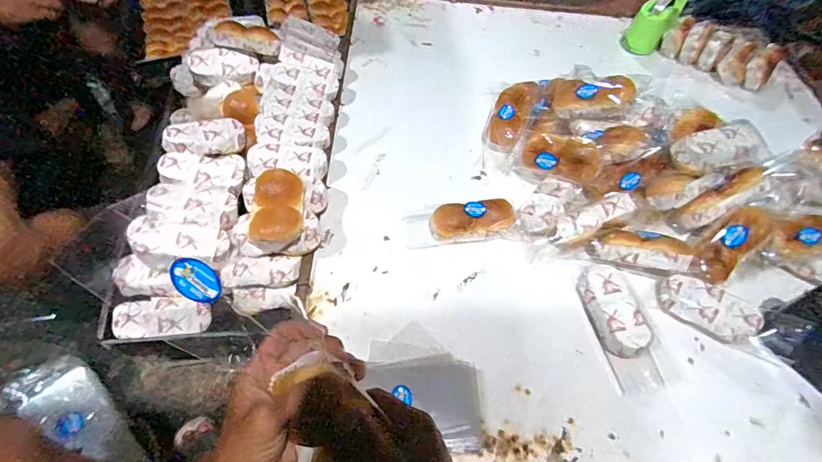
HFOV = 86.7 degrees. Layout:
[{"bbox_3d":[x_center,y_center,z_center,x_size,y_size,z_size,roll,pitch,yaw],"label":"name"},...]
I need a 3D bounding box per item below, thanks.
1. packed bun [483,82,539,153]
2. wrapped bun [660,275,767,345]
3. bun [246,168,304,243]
[{"bbox_3d":[0.207,-0.245,0.900,0.080,0.048,0.168,26,87,14],"label":"packed bun"},{"bbox_3d":[0.476,0.124,0.702,0.145,0.057,0.069,32,59,18],"label":"wrapped bun"},{"bbox_3d":[-0.212,-0.043,0.691,0.074,0.042,0.123,-4,55,-6],"label":"bun"}]

